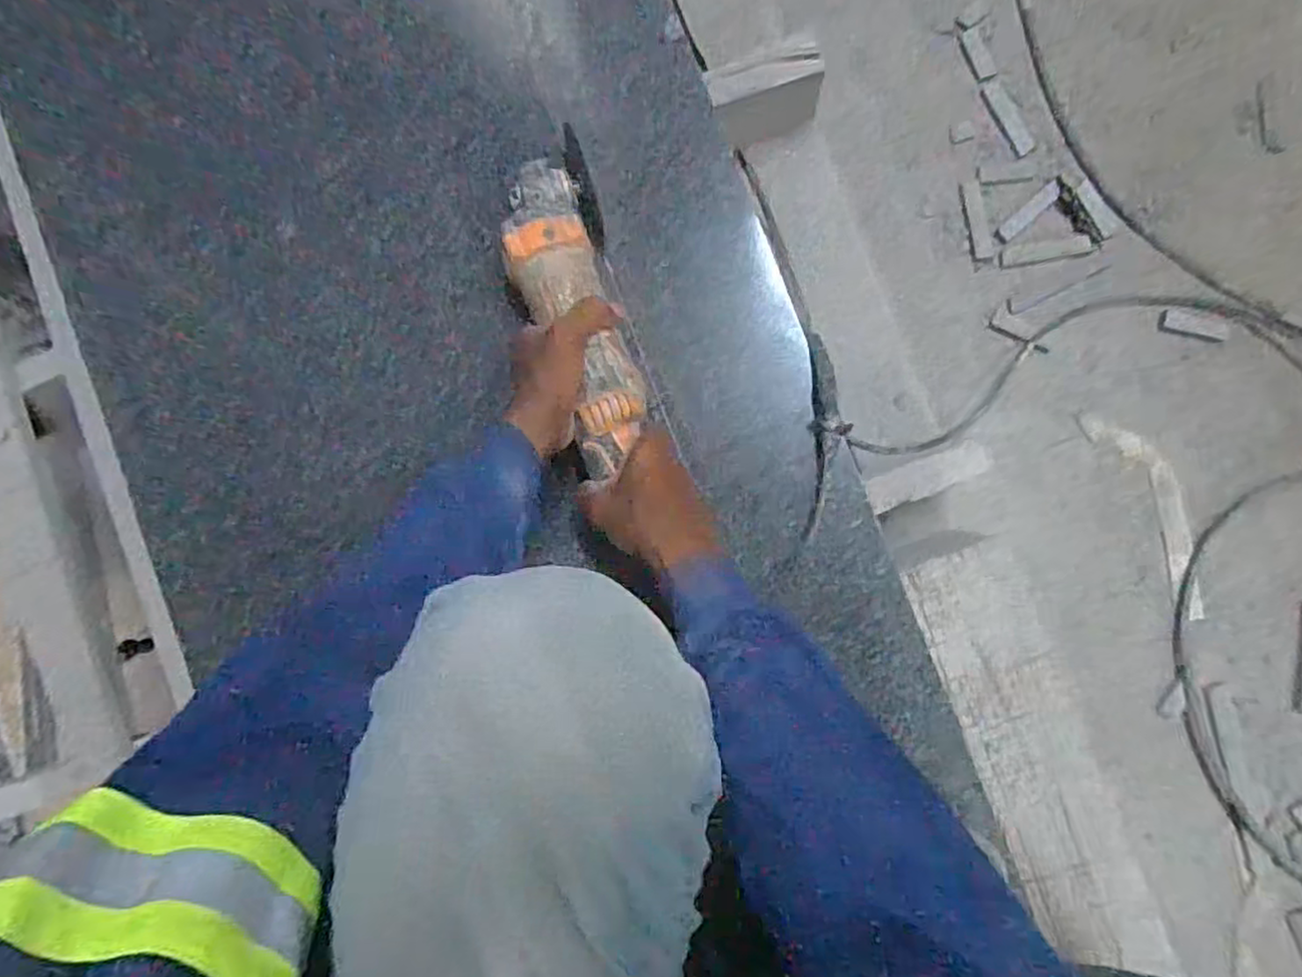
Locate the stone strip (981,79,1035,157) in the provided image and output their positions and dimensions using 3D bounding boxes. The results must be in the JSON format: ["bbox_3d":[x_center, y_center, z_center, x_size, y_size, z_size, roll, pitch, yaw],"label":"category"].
[{"bbox_3d":[0.375,-0.389,0.734,0.020,0.004,0.082,-28,88,6],"label":"stone strip"}]

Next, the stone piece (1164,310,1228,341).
[{"bbox_3d":[0.560,-0.170,0.719,0.059,0.006,0.023,17,93,6],"label":"stone piece"}]

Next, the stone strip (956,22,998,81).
[{"bbox_3d":[0.344,-0.457,0.735,0.023,0.004,0.055,-22,88,6],"label":"stone strip"}]

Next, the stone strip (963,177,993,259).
[{"bbox_3d":[0.344,-0.285,0.736,0.019,0.004,0.084,-10,90,7],"label":"stone strip"}]

